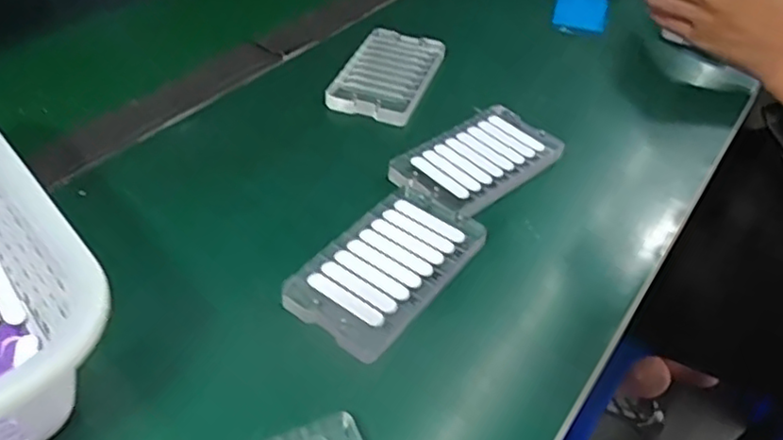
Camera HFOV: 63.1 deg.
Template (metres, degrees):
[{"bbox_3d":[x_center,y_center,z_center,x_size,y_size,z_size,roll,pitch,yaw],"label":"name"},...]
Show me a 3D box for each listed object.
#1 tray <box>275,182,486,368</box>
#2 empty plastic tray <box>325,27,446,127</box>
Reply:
[{"bbox_3d":[-0.001,0.025,0.378,0.070,0.008,0.120,28,48,23],"label":"tray"},{"bbox_3d":[-0.002,-0.122,0.533,0.070,0.016,0.115,16,44,12],"label":"empty plastic tray"}]

